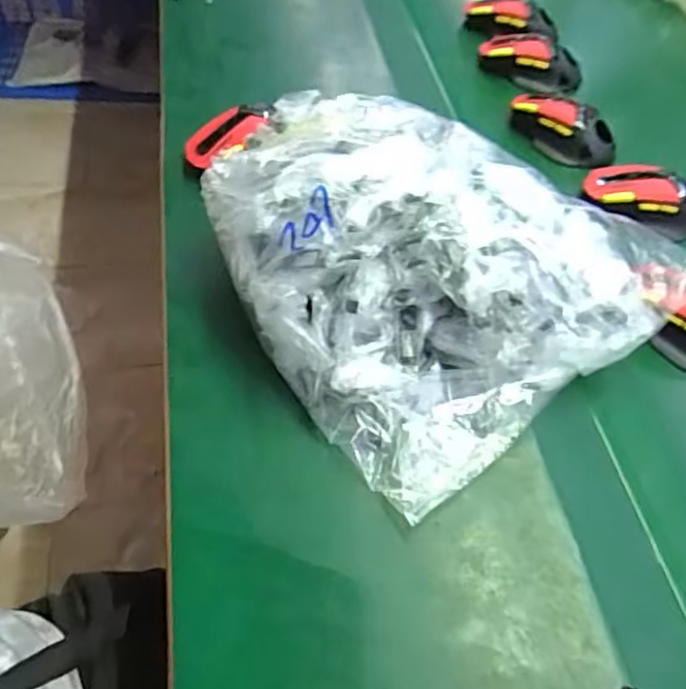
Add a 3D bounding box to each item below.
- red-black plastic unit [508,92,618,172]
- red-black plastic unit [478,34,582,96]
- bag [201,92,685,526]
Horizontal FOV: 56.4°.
[{"bbox_3d":[0.218,-0.218,0.642,0.111,0.050,0.032,34,57,20],"label":"red-black plastic unit"},{"bbox_3d":[0.214,-0.324,0.728,0.120,0.040,0.051,34,57,20],"label":"red-black plastic unit"},{"bbox_3d":[0.057,-0.074,0.483,0.268,0.117,0.307,-30,60,-25],"label":"bag"}]

